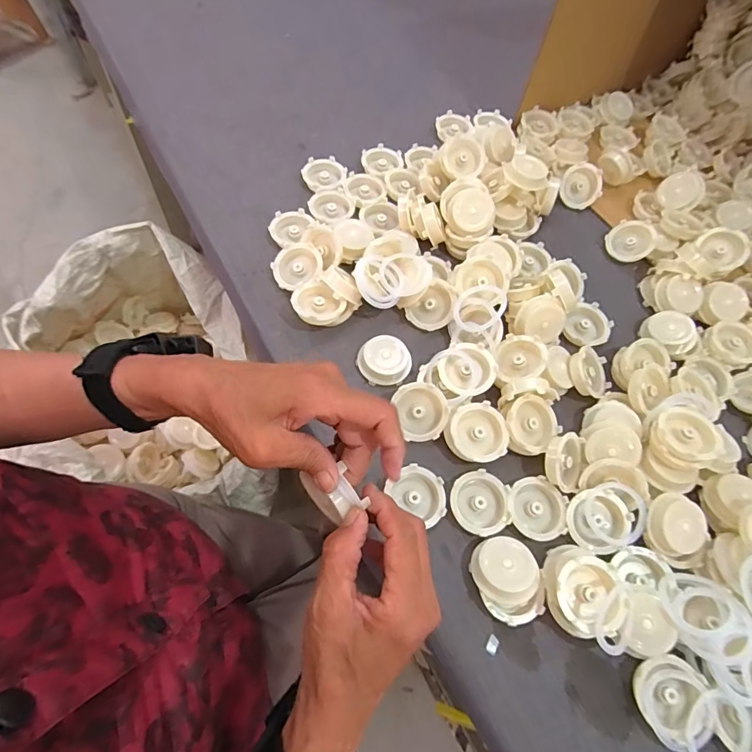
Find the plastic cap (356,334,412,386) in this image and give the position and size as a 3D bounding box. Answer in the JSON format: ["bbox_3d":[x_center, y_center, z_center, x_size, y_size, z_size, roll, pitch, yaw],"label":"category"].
[{"bbox_3d":[0.009,-0.016,0.483,0.056,0.023,0.051,1,64,-3],"label":"plastic cap"}]

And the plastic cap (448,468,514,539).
[{"bbox_3d":[0.100,0.123,0.428,0.056,0.013,0.058,1,64,-3],"label":"plastic cap"}]

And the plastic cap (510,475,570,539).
[{"bbox_3d":[0.156,0.130,0.436,0.055,0.021,0.057,1,64,-3],"label":"plastic cap"}]

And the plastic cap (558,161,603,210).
[{"bbox_3d":[0.293,-0.270,0.634,0.055,0.059,0.020,-12,25,28],"label":"plastic cap"}]

